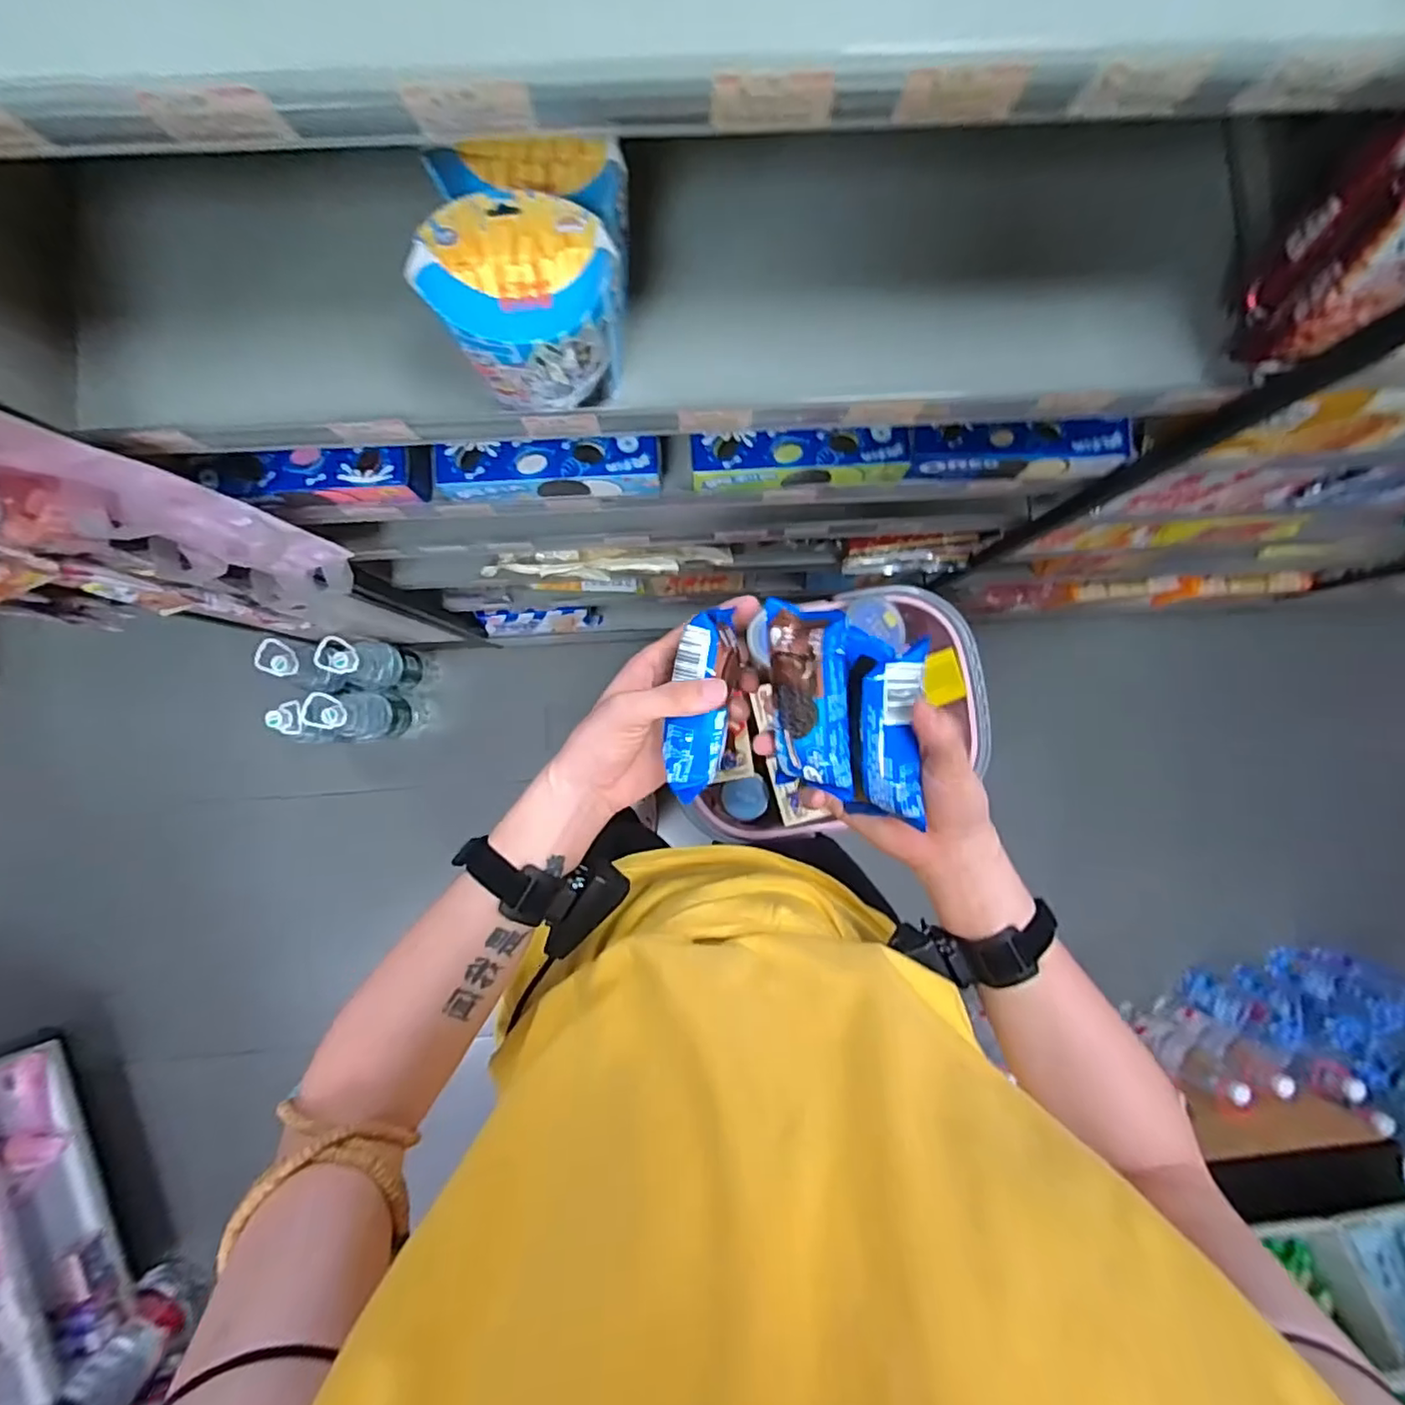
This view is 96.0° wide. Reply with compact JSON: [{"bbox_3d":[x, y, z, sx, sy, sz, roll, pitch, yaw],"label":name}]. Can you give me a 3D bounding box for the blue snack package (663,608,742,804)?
[{"bbox_3d":[0.002,0.000,0.402,0.039,0.048,0.120,9,87,-1],"label":"blue snack package"}]

